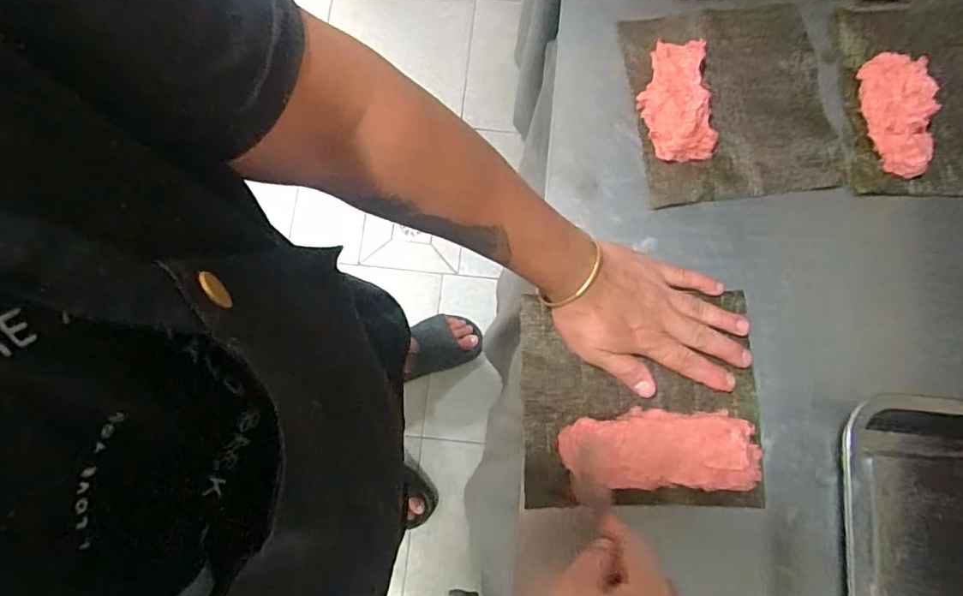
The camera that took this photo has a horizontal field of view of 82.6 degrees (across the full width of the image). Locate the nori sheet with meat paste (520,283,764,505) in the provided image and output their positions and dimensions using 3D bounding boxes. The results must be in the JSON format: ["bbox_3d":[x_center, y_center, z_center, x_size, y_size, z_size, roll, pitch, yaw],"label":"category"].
[{"bbox_3d":[0.137,0.088,0.476,0.200,0.019,0.177,0,78,1],"label":"nori sheet with meat paste"}]

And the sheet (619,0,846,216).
[{"bbox_3d":[0.245,-0.196,0.531,0.184,0.024,0.200,-7,78,0],"label":"sheet"}]

